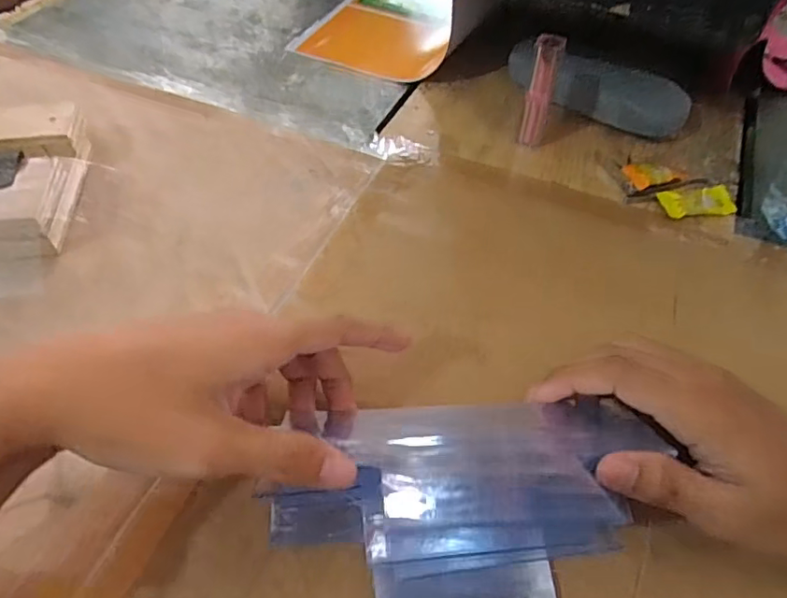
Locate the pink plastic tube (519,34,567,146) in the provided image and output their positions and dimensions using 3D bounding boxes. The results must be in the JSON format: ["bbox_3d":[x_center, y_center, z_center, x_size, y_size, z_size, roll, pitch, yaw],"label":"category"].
[{"bbox_3d":[0.112,-0.155,0.426,0.020,0.085,0.020,10,52,6],"label":"pink plastic tube"}]

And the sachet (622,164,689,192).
[{"bbox_3d":[0.198,-0.095,0.428,0.045,0.011,0.027,-16,54,-15],"label":"sachet"}]

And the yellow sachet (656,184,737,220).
[{"bbox_3d":[0.225,-0.071,0.411,0.054,0.010,0.027,-6,52,-7],"label":"yellow sachet"}]

